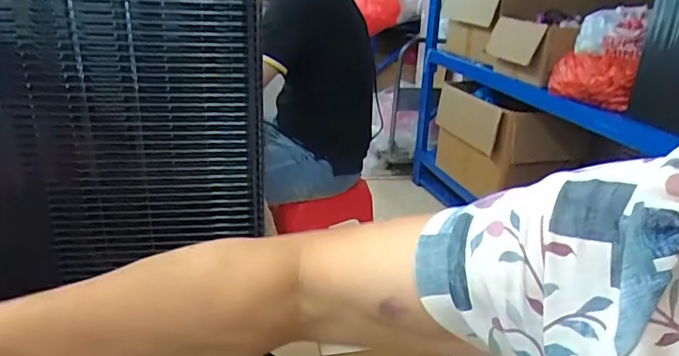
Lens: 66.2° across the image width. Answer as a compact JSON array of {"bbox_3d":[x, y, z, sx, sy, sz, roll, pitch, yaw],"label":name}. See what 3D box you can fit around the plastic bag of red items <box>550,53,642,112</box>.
[{"bbox_3d":[0.708,-0.285,1.470,0.081,0.136,0.253,-8,25,-24],"label":"plastic bag of red items"}]

